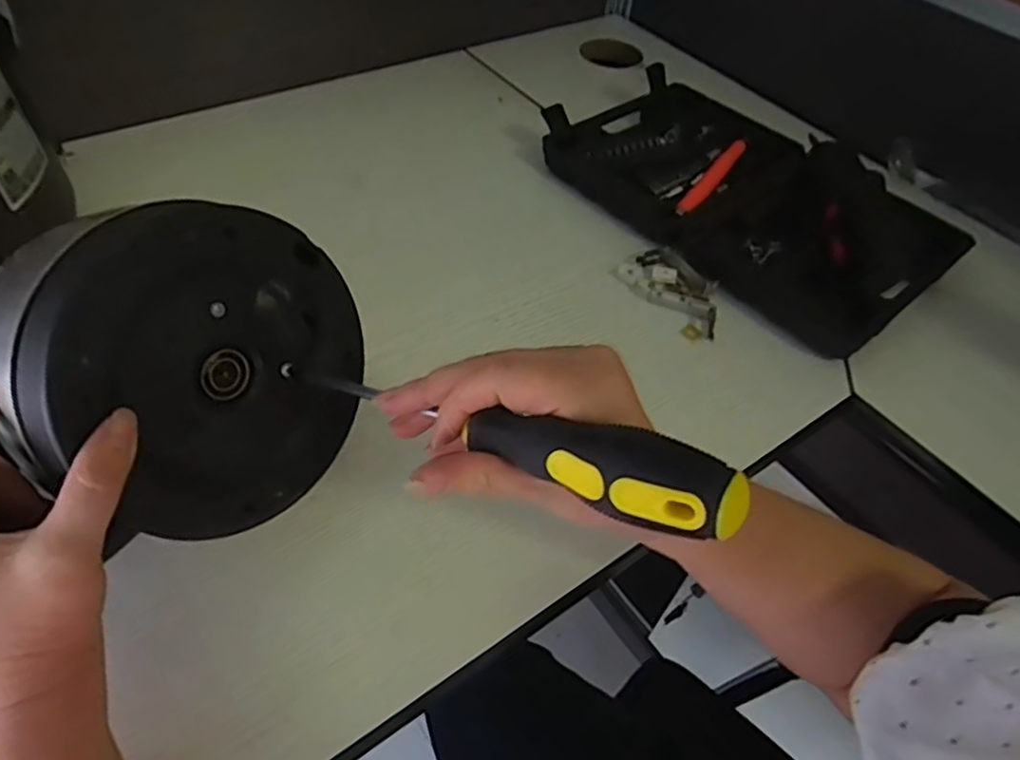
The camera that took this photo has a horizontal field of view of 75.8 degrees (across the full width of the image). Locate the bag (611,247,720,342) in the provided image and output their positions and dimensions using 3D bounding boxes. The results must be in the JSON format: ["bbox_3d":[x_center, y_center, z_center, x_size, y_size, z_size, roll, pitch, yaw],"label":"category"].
[{"bbox_3d":[0.133,-0.073,0.520,0.053,0.012,0.097,-28,58,-26],"label":"bag"}]

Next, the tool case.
[{"bbox_3d":[0.205,-0.178,0.581,0.212,0.051,0.347,-30,59,-27],"label":"tool case"}]

